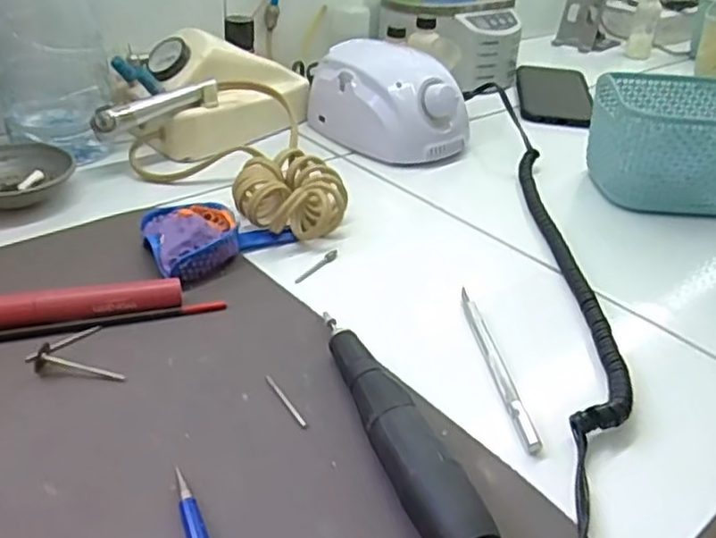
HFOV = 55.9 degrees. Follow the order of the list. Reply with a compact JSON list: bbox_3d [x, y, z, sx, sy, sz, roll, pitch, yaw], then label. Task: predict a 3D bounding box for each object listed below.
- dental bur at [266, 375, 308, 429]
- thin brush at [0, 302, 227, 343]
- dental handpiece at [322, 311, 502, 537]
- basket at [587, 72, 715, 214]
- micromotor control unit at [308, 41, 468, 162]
[{"bbox_3d":[-0.036,0.065,0.335,0.004,0.004,0.040,-17,37,-29],"label":"dental bur"},{"bbox_3d":[-0.160,0.032,0.372,0.169,0.004,0.009,-8,34,-18],"label":"thin brush"},{"bbox_3d":[0.018,0.074,0.298,0.024,0.028,0.184,-11,35,-21],"label":"dental handpiece"},{"bbox_3d":[0.288,-0.105,0.571,0.180,0.079,0.133,8,32,8],"label":"basket"},{"bbox_3d":[0.028,-0.157,0.627,0.089,0.074,0.139,-20,40,-34],"label":"micromotor control unit"}]

